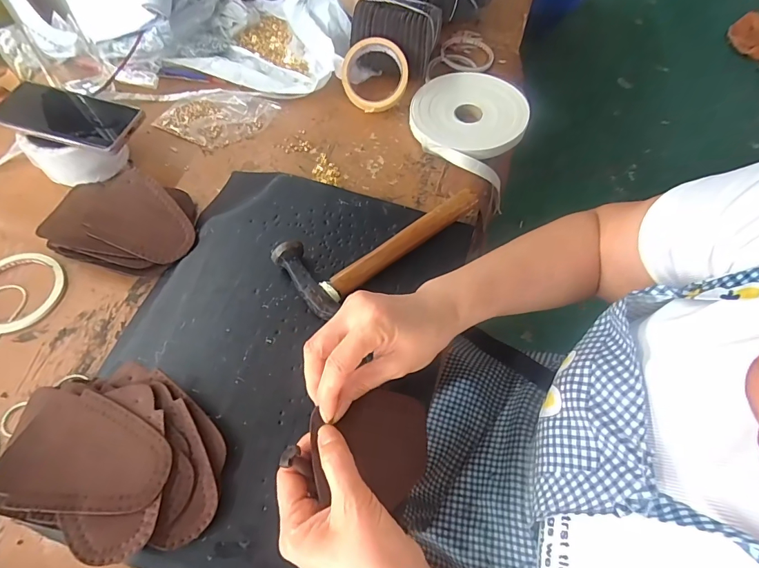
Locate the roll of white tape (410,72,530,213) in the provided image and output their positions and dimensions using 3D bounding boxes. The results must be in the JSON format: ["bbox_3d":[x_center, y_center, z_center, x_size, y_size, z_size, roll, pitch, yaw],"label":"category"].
[{"bbox_3d":[0.126,-0.238,0.568,0.155,0.041,0.180,18,64,6],"label":"roll of white tape"}]

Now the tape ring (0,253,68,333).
[{"bbox_3d":[-0.393,0.007,0.433,0.093,0.006,0.094,1,64,-3],"label":"tape ring"}]

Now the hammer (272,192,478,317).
[{"bbox_3d":[0.003,-0.059,0.453,0.233,0.032,0.087,-36,71,-19],"label":"hammer"}]

